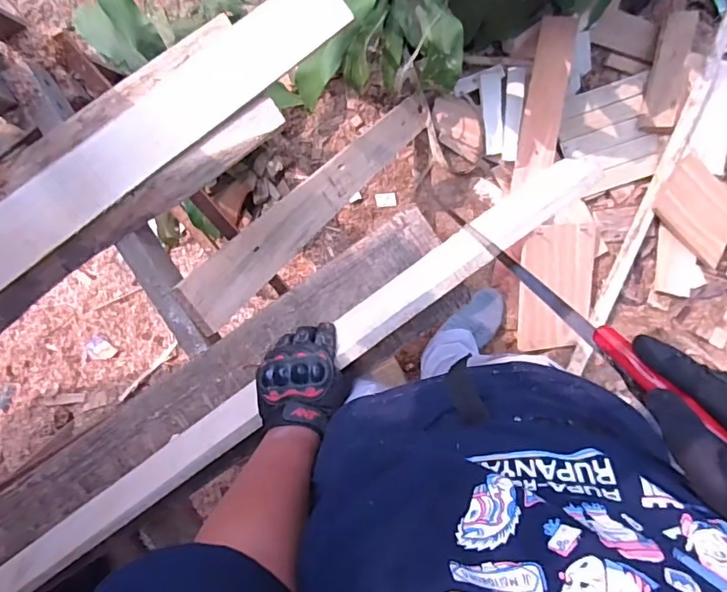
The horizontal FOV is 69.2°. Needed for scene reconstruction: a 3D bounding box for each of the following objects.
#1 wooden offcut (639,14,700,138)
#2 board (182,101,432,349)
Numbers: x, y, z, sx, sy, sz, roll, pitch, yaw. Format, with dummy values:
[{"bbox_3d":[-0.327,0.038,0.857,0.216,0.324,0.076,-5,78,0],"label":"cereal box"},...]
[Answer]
[{"bbox_3d":[0.813,-0.601,1.387,0.098,0.033,0.352,14,90,11],"label":"wooden offcut"},{"bbox_3d":[-0.054,-0.226,1.053,0.022,0.883,0.097,-14,117,38],"label":"board"}]

